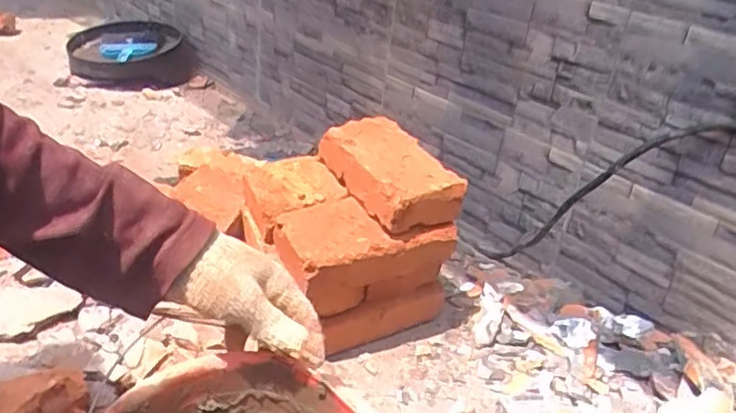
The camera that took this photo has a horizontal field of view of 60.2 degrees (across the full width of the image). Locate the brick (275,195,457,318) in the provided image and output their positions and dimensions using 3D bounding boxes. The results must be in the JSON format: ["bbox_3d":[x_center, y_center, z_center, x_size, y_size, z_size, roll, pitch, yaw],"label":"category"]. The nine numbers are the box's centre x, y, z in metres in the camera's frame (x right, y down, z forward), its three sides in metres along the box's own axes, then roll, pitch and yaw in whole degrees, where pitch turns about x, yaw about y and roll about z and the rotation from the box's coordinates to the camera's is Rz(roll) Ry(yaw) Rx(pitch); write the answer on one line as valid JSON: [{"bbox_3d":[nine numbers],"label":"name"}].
[{"bbox_3d":[-0.007,0.054,0.760,0.197,0.088,0.112,-10,33,-29],"label":"brick"}]

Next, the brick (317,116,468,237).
[{"bbox_3d":[0.023,-0.045,0.785,0.102,0.058,0.193,-11,34,-31],"label":"brick"}]

